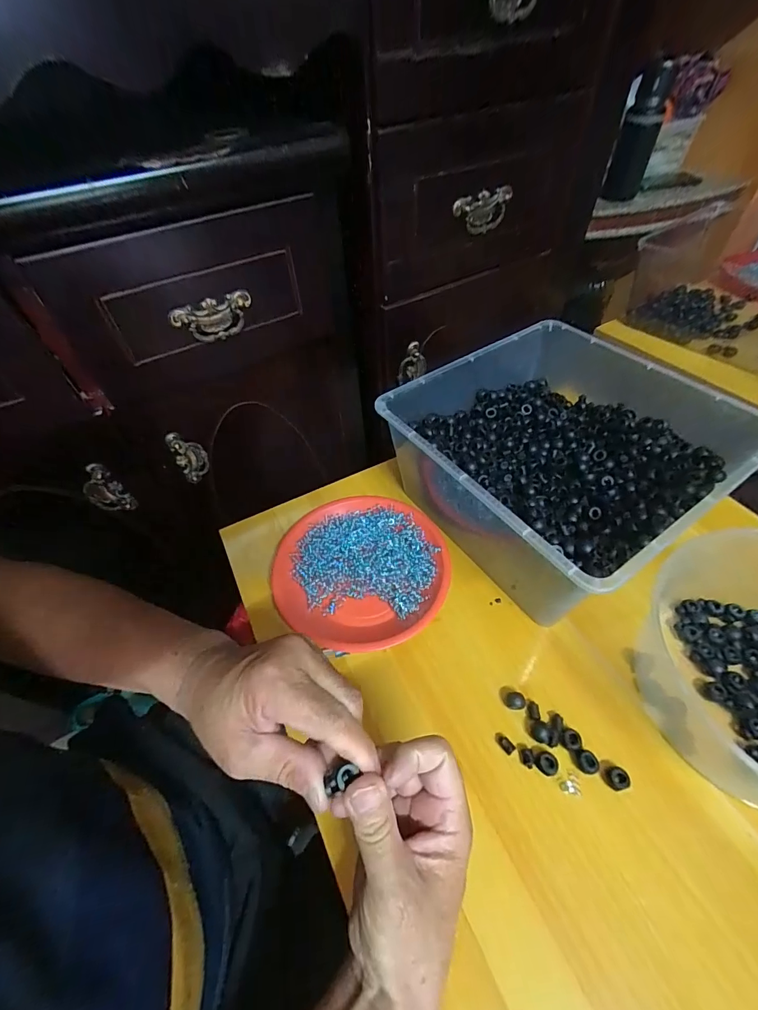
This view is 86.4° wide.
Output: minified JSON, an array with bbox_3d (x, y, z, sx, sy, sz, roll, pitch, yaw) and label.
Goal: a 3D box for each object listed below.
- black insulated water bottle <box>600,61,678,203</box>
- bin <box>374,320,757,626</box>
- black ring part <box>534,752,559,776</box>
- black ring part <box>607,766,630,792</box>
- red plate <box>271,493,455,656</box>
[{"bbox_3d":[0.627,-0.885,0.982,0.081,0.251,0.079,21,55,19],"label":"black insulated water bottle"},{"bbox_3d":[0.196,-0.053,0.466,0.300,0.136,0.299,-29,55,-19],"label":"bin"},{"bbox_3d":[0.141,0.217,0.339,0.017,0.006,0.017,-2,51,2],"label":"black ring part"},{"bbox_3d":[0.195,0.223,0.329,0.016,0.006,0.016,1,51,4],"label":"black ring part"},{"bbox_3d":[-0.017,0.070,0.459,0.185,0.024,0.186,-2,51,2],"label":"red plate"}]

